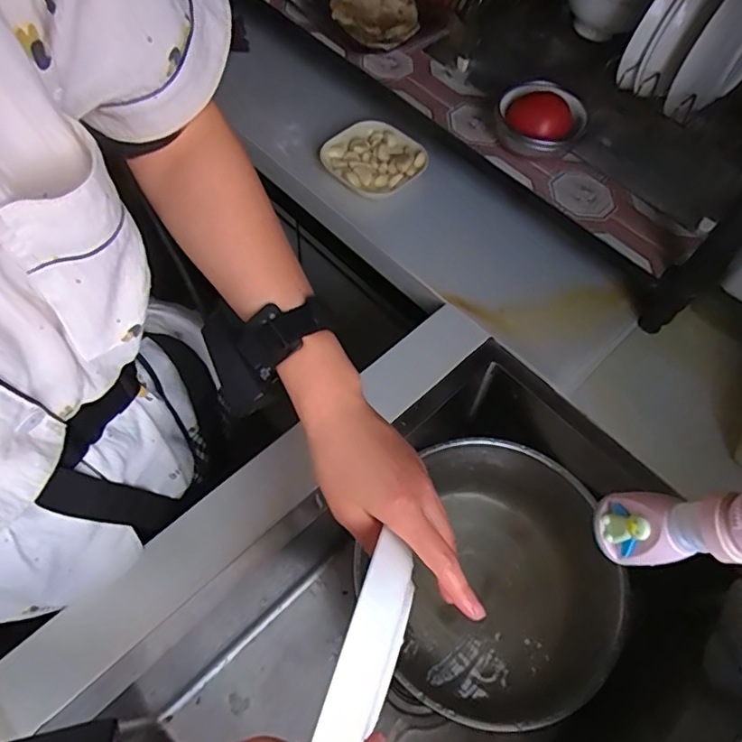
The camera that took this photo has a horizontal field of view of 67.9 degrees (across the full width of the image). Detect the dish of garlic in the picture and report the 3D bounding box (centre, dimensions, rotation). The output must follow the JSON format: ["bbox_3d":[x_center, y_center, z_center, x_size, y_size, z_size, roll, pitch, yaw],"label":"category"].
[{"bbox_3d":[0.003,-0.307,0.801,0.127,0.018,0.128,-40,70,-21],"label":"dish of garlic"}]

